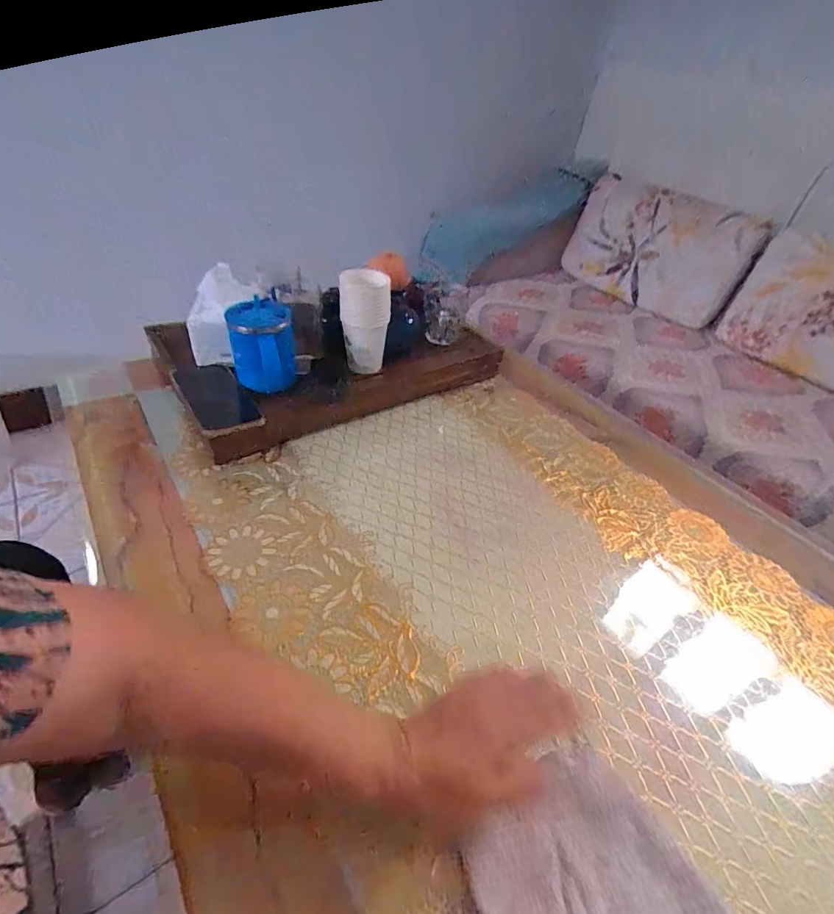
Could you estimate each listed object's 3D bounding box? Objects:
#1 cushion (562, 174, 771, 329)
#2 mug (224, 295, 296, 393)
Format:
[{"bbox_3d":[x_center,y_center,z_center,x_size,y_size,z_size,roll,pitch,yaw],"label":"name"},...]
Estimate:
[{"bbox_3d":[0.765,-0.667,1.479,0.547,0.336,0.120,35,28,29],"label":"cushion"},{"bbox_3d":[-0.217,-0.156,0.638,0.080,0.096,0.106,-7,43,-17],"label":"mug"}]

